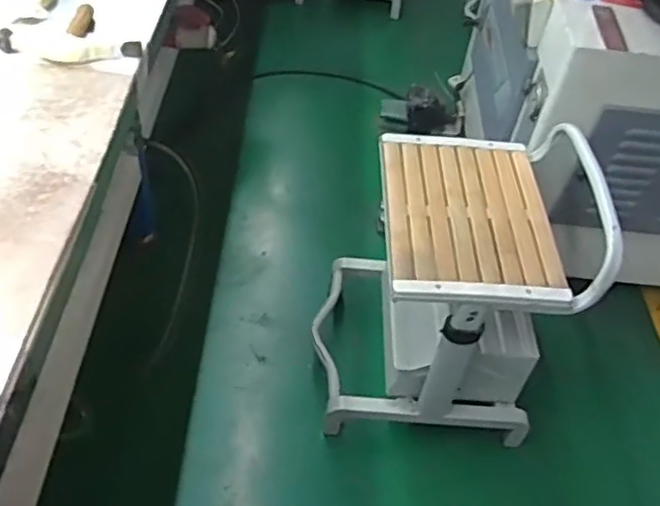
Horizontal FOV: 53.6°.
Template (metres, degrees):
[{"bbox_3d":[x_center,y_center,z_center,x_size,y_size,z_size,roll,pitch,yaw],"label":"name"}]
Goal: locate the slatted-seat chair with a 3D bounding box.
[{"bbox_3d":[0.215,0.046,1.240,0.442,0.472,0.394,4,48,-3],"label":"slatted-seat chair"}]

